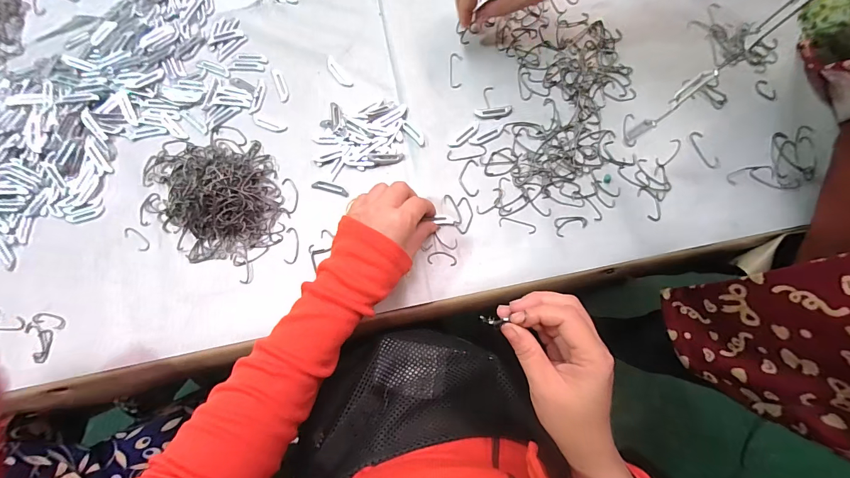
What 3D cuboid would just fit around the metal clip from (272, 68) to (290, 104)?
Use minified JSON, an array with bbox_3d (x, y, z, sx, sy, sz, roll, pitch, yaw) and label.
[{"bbox_3d":[-0.166,-0.178,0.416,0.012,0.004,0.042,-19,82,-2],"label":"metal clip"}]

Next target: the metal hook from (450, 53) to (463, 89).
[{"bbox_3d":[0.035,-0.192,0.411,0.014,0.004,0.041,4,82,1],"label":"metal hook"}]

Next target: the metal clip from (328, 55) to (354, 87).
[{"bbox_3d":[-0.099,-0.191,0.412,0.013,0.004,0.045,-35,83,-4],"label":"metal clip"}]

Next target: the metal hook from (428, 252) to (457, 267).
[{"bbox_3d":[0.018,0.021,0.383,0.031,0.004,0.014,5,82,1],"label":"metal hook"}]

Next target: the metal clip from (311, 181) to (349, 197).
[{"bbox_3d":[-0.103,-0.056,0.396,0.040,0.004,0.010,16,82,3],"label":"metal clip"}]

